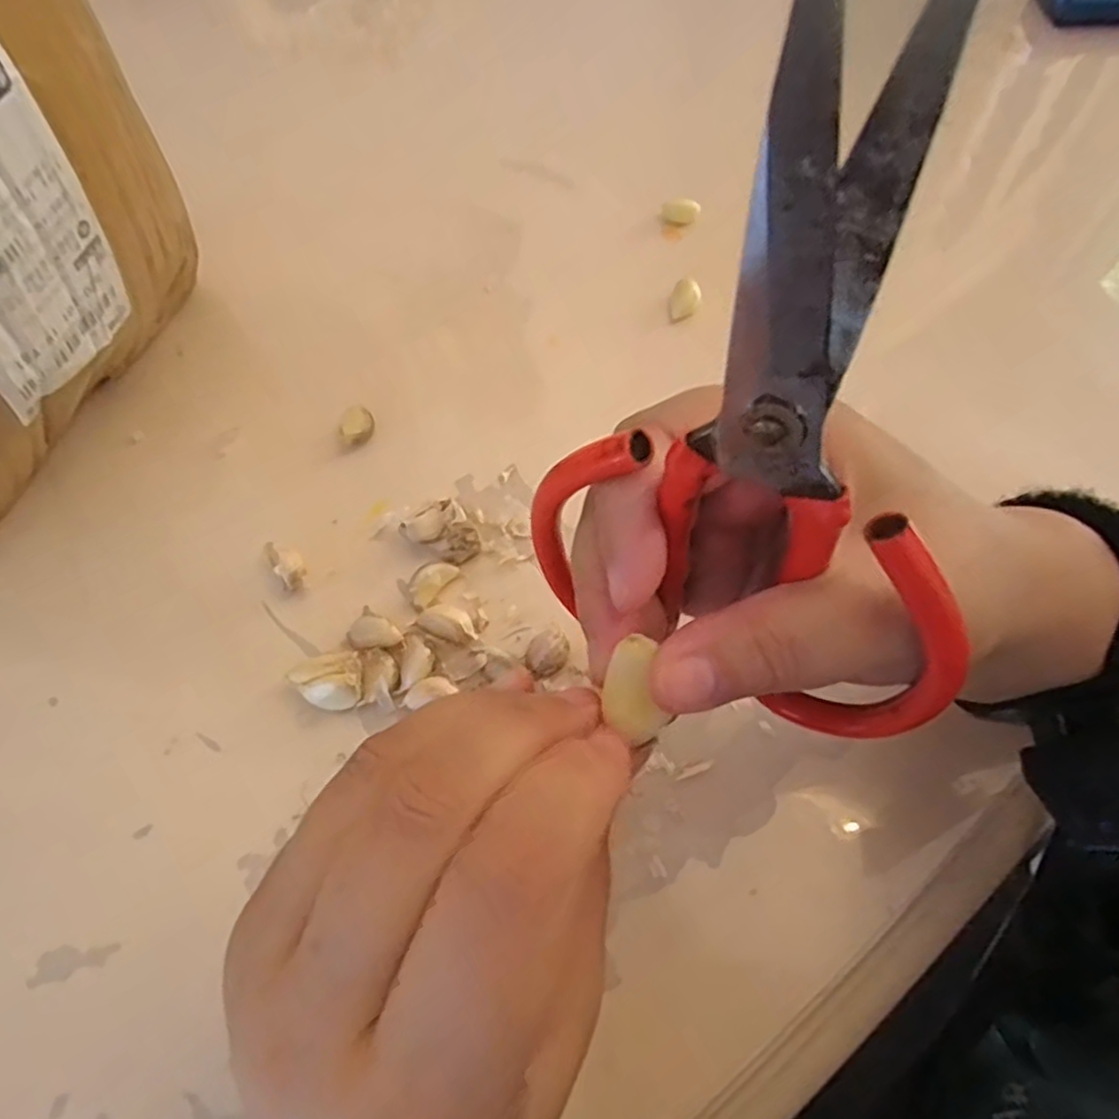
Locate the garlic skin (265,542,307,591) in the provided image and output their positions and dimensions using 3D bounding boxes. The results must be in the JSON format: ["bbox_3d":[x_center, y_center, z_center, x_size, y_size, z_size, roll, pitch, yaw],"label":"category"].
[{"bbox_3d":[-0.122,0.001,0.315,0.012,0.016,0.027,-35,67,-15],"label":"garlic skin"}]

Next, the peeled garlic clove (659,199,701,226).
[{"bbox_3d":[0.074,-0.213,0.430,0.023,0.009,0.011,6,63,5],"label":"peeled garlic clove"}]

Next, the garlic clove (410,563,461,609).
[{"bbox_3d":[-0.056,0.010,0.310,0.011,0.014,0.023,36,69,18],"label":"garlic clove"}]

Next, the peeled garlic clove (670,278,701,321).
[{"bbox_3d":[0.070,-0.146,0.393,0.016,0.010,0.024,7,63,5],"label":"peeled garlic clove"}]

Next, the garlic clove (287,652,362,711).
[{"bbox_3d":[-0.093,0.052,0.286,0.029,0.021,0.021,-11,63,-4],"label":"garlic clove"}]

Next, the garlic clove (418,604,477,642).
[{"bbox_3d":[-0.048,0.027,0.300,0.026,0.009,0.013,10,64,7],"label":"garlic clove"}]

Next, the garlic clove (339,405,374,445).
[{"bbox_3d":[-0.102,-0.067,0.353,0.017,0.008,0.021,-20,64,-9],"label":"garlic clove"}]

